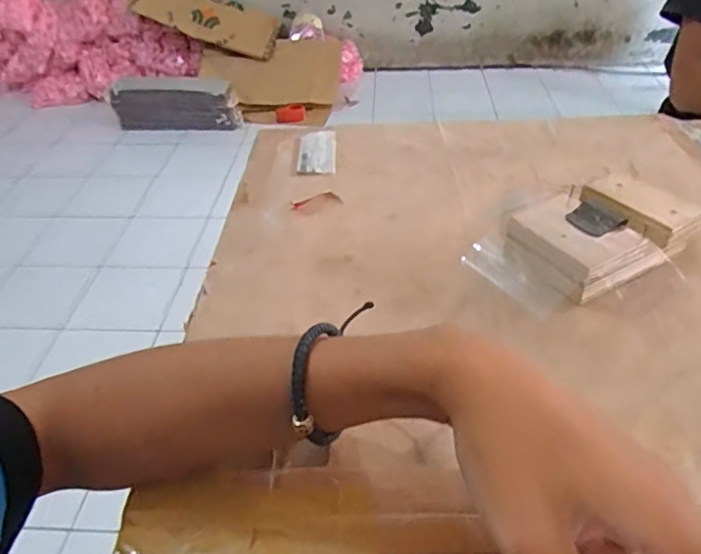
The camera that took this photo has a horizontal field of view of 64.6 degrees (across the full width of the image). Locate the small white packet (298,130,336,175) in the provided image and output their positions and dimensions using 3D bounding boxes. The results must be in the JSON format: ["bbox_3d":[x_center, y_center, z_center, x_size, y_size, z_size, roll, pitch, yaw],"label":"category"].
[{"bbox_3d":[-0.036,-0.132,0.585,0.039,0.009,0.079,-2,39,1],"label":"small white packet"}]

